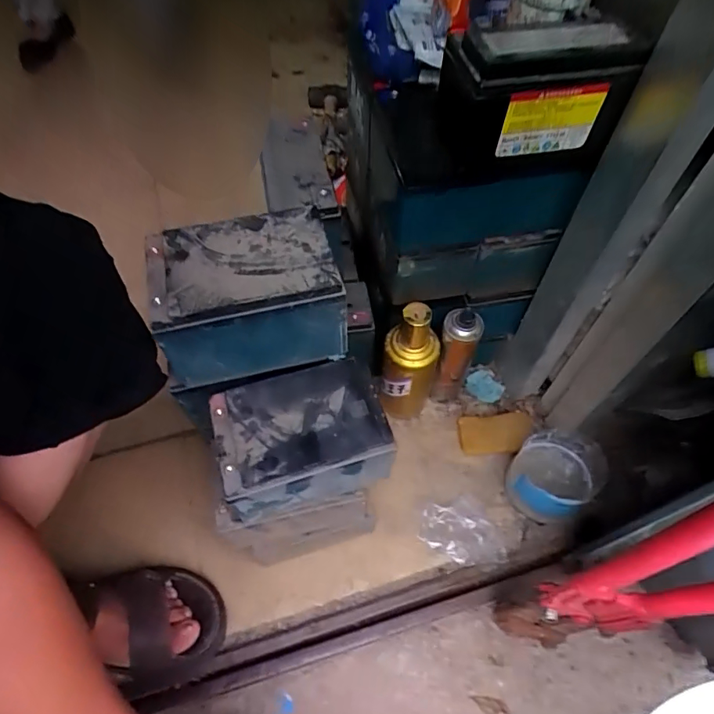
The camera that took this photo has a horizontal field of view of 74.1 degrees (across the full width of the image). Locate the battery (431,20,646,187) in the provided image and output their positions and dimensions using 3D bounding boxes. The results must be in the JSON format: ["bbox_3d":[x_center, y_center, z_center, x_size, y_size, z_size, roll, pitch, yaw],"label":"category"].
[{"bbox_3d":[0.152,-0.237,0.433,0.160,0.109,0.090,-7,58,-4],"label":"battery"}]

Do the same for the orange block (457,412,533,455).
[{"bbox_3d":[0.207,0.114,0.698,0.106,0.021,0.059,-6,58,-3],"label":"orange block"}]

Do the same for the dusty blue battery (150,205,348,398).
[{"bbox_3d":[-0.094,-0.049,0.412,0.159,0.098,0.104,-6,59,-6],"label":"dusty blue battery"}]

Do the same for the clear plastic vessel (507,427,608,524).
[{"bbox_3d":[0.259,0.157,0.627,0.100,0.085,0.104,0,58,0],"label":"clear plastic vessel"}]

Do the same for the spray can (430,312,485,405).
[{"bbox_3d":[0.134,0.004,0.671,0.059,0.186,0.064,18,67,6],"label":"spray can"}]

